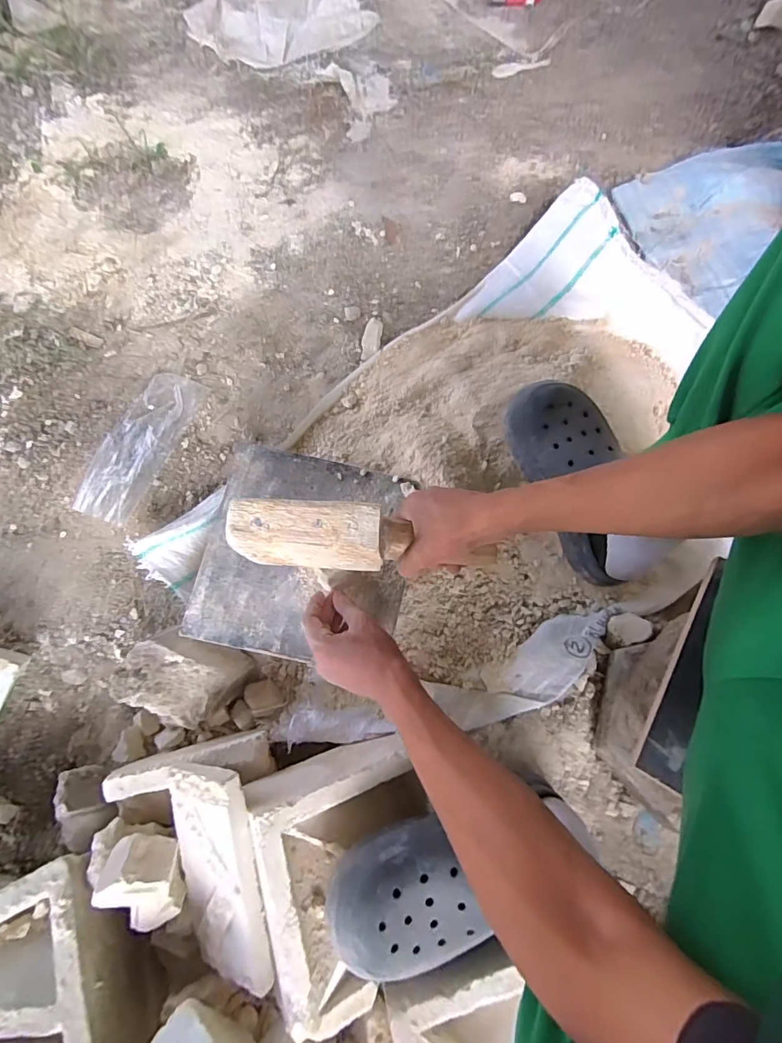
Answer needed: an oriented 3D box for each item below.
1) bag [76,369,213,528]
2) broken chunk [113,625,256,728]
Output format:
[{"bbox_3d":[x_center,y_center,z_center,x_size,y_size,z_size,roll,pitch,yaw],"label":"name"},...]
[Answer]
[{"bbox_3d":[-0.367,-0.116,0.707,0.085,0.022,0.242,23,78,5],"label":"bag"},{"bbox_3d":[-0.242,0.182,0.567,0.119,0.065,0.097,25,75,9],"label":"broken chunk"}]

